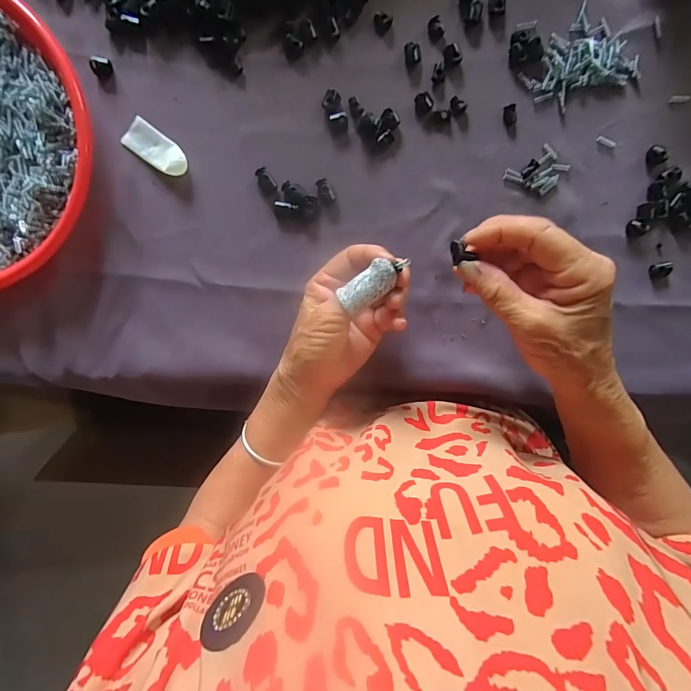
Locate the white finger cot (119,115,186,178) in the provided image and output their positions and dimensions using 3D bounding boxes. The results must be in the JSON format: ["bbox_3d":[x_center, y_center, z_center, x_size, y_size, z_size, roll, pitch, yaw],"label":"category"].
[{"bbox_3d":[-0.157,-0.163,0.313,0.055,0.009,0.026,35,98,-5],"label":"white finger cot"}]

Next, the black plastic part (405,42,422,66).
[{"bbox_3d":[0.054,-0.235,0.303,0.013,0.004,0.016,-10,99,2],"label":"black plastic part"}]

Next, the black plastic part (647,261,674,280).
[{"bbox_3d":[0.274,-0.064,0.325,0.015,0.010,0.014,-13,99,2],"label":"black plastic part"}]

